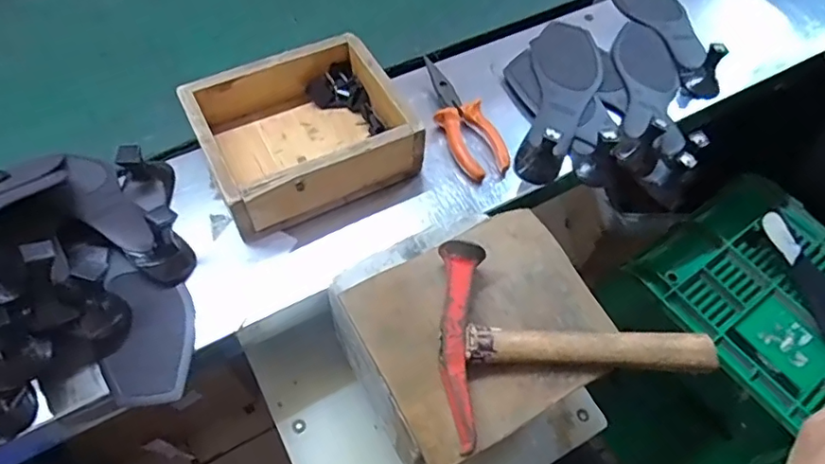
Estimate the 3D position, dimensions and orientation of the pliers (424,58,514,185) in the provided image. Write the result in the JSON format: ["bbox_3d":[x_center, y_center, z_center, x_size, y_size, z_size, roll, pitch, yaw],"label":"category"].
[{"bbox_3d":[0.046,-0.118,0.555,0.048,0.020,0.149,-20,61,-15],"label":"pliers"}]

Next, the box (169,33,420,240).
[{"bbox_3d":[-0.102,-0.097,0.509,0.177,0.051,0.155,-24,62,-16],"label":"box"}]

